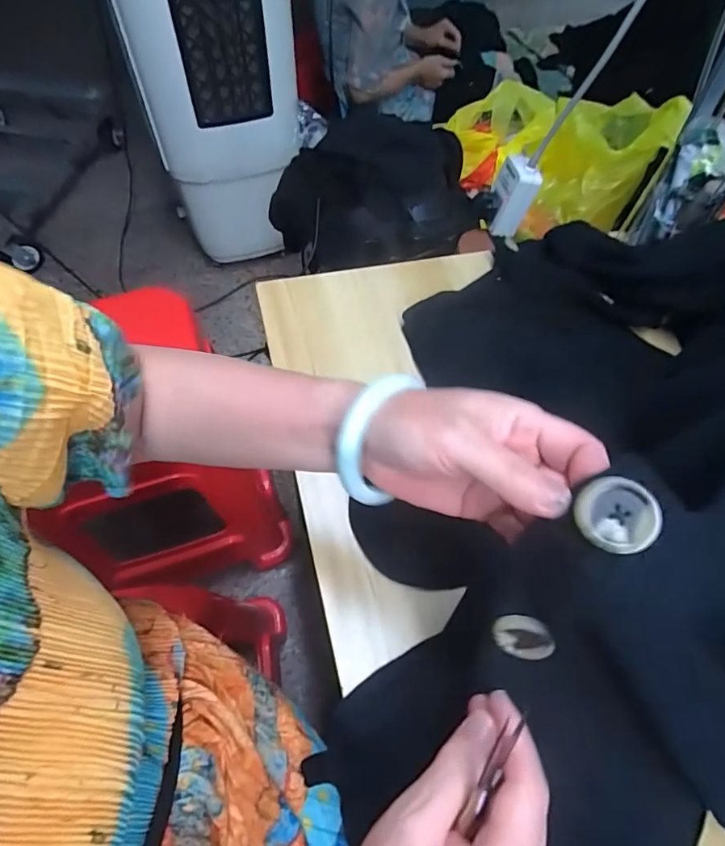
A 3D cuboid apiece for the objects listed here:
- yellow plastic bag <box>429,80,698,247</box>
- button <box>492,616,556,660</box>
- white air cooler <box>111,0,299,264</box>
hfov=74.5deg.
[{"bbox_3d":[0.308,-0.440,0.767,0.220,0.163,0.386,-19,46,-13],"label":"yellow plastic bag"},{"bbox_3d":[0.074,0.100,0.220,0.025,0.026,0.004,-6,28,24],"label":"button"},{"bbox_3d":[-0.341,-0.848,1.109,0.362,0.881,0.319,-4,61,-4],"label":"white air cooler"}]

